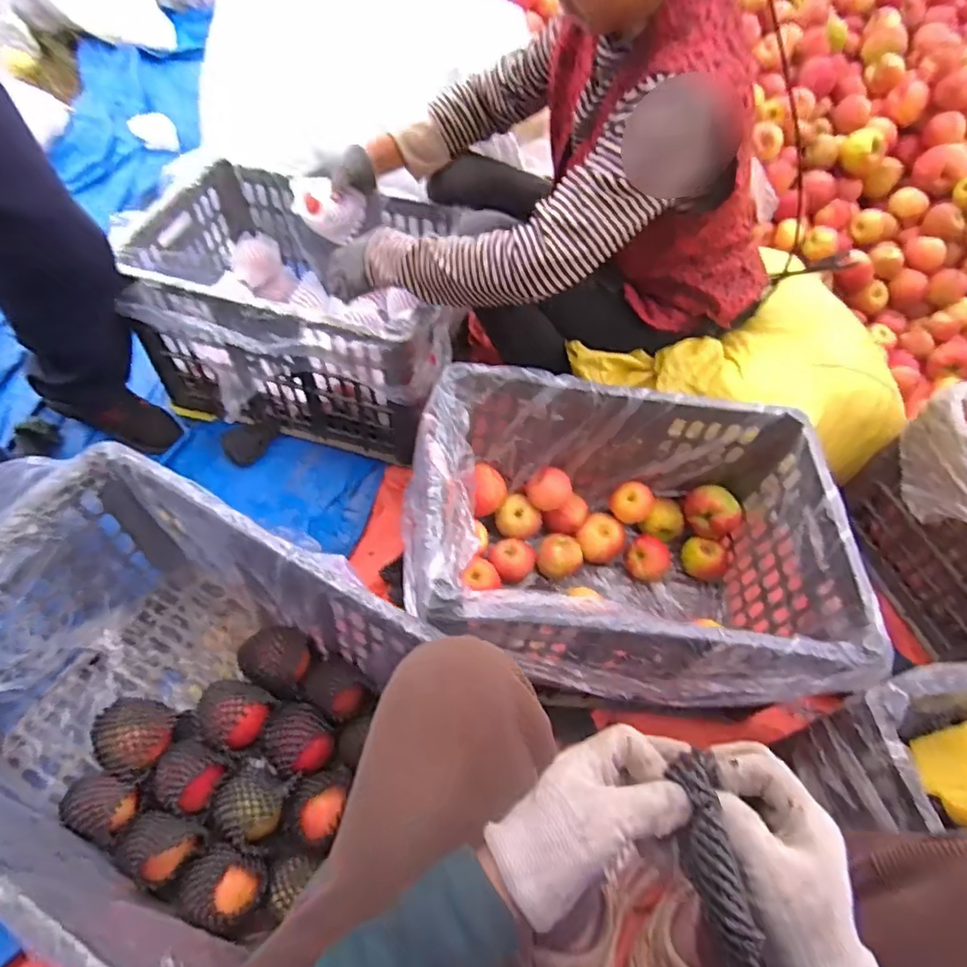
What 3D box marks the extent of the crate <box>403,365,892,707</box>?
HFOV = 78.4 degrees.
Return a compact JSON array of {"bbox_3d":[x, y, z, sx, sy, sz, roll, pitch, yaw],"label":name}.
[{"bbox_3d":[0.171,0.099,0.782,0.497,0.301,0.380,6,54,2],"label":"crate"}]

